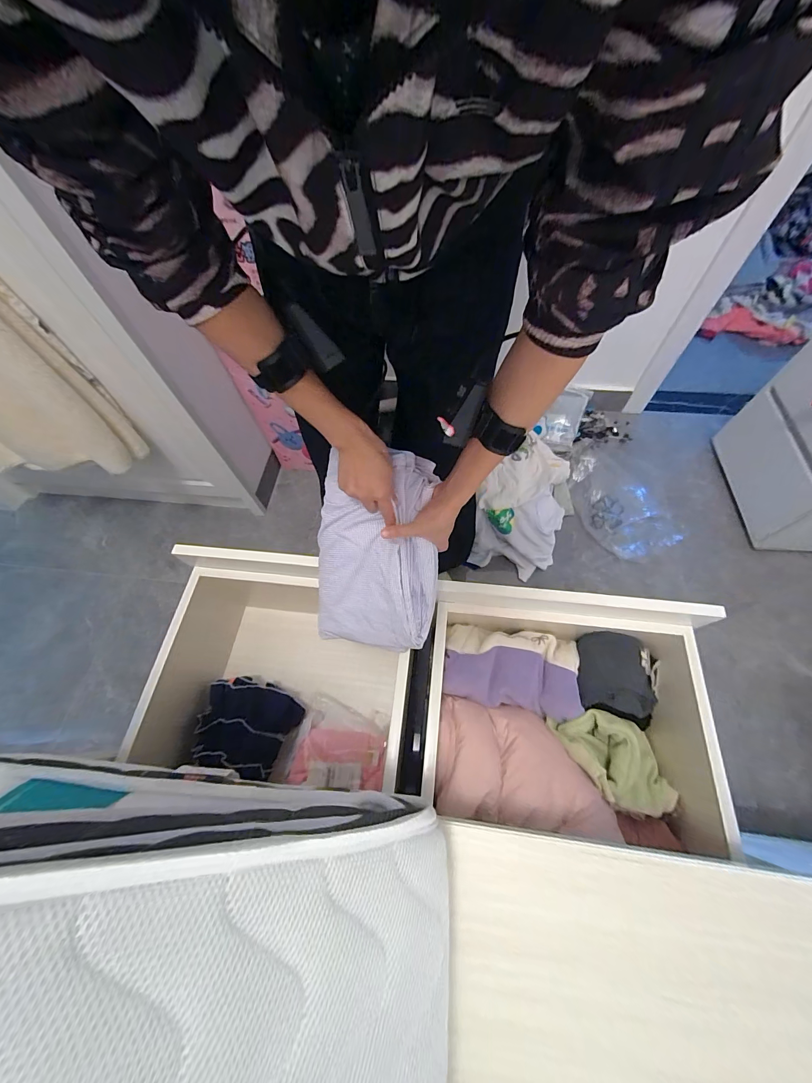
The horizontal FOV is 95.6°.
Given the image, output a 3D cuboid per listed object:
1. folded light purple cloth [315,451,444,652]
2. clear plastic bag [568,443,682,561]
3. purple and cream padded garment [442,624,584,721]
[{"bbox_3d":[-0.048,0.022,0.567,0.192,0.052,0.312,7,109,15],"label":"folded light purple cloth"},{"bbox_3d":[0.647,-0.143,1.114,0.277,0.107,0.396,-12,63,-3],"label":"clear plastic bag"},{"bbox_3d":[0.194,0.234,0.685,0.244,0.058,0.143,8,63,6],"label":"purple and cream padded garment"}]

